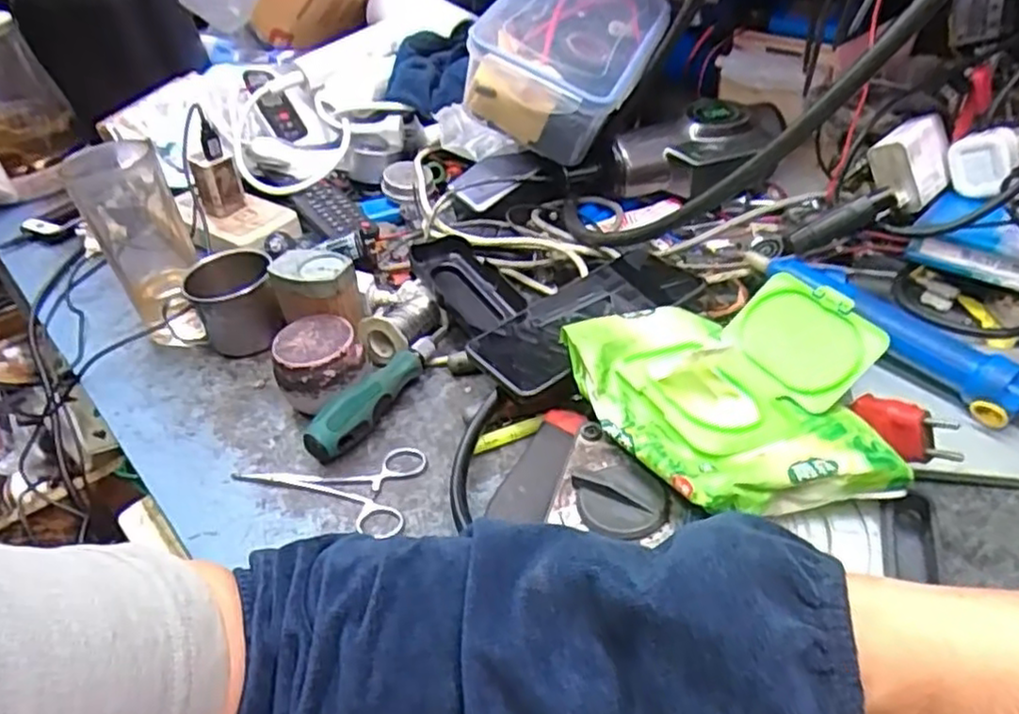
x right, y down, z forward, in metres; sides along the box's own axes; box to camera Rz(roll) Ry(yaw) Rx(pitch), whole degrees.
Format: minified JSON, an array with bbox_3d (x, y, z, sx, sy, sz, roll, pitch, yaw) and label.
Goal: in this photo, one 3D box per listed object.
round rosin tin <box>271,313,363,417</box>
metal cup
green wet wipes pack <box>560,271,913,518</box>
[{"bbox_3d":[-0.133,0.010,0.499,0.057,0.056,0.056,-21,41,-17],"label":"round rosin tin"},{"bbox_3d":[-0.221,-0.041,0.576,0.066,0.069,0.066,-4,39,3],"label":"metal cup"},{"bbox_3d":[0.124,0.021,0.390,0.136,0.066,0.172,-20,41,-15],"label":"green wet wipes pack"}]

